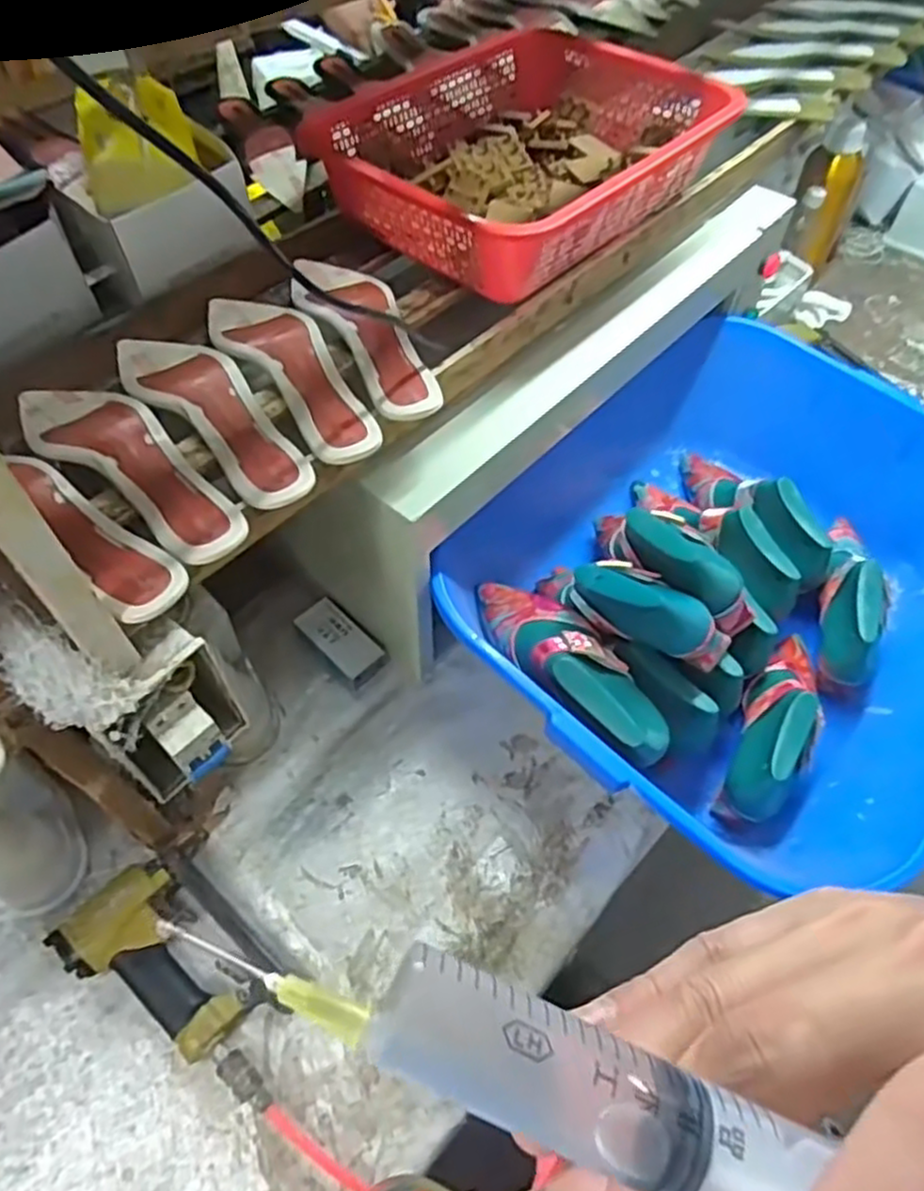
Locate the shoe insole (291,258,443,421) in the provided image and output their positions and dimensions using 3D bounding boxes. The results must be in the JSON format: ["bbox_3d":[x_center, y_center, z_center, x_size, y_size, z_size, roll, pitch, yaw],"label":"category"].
[{"bbox_3d":[-0.085,-0.231,0.634,0.069,0.013,0.224,-22,60,-16],"label":"shoe insole"}]

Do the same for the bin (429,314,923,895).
[{"bbox_3d":[0.319,-0.010,0.797,0.465,0.191,0.600,36,62,20],"label":"bin"}]

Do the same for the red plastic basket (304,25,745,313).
[{"bbox_3d":[0.065,-0.433,0.734,0.263,0.083,0.365,38,62,21],"label":"red plastic basket"}]

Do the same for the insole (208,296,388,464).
[{"bbox_3d":[-0.142,-0.192,0.604,0.067,0.015,0.233,-33,63,-22],"label":"insole"}]

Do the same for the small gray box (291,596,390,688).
[{"bbox_3d":[-0.138,0.050,0.843,0.107,0.027,0.051,39,63,21],"label":"small gray box"}]

